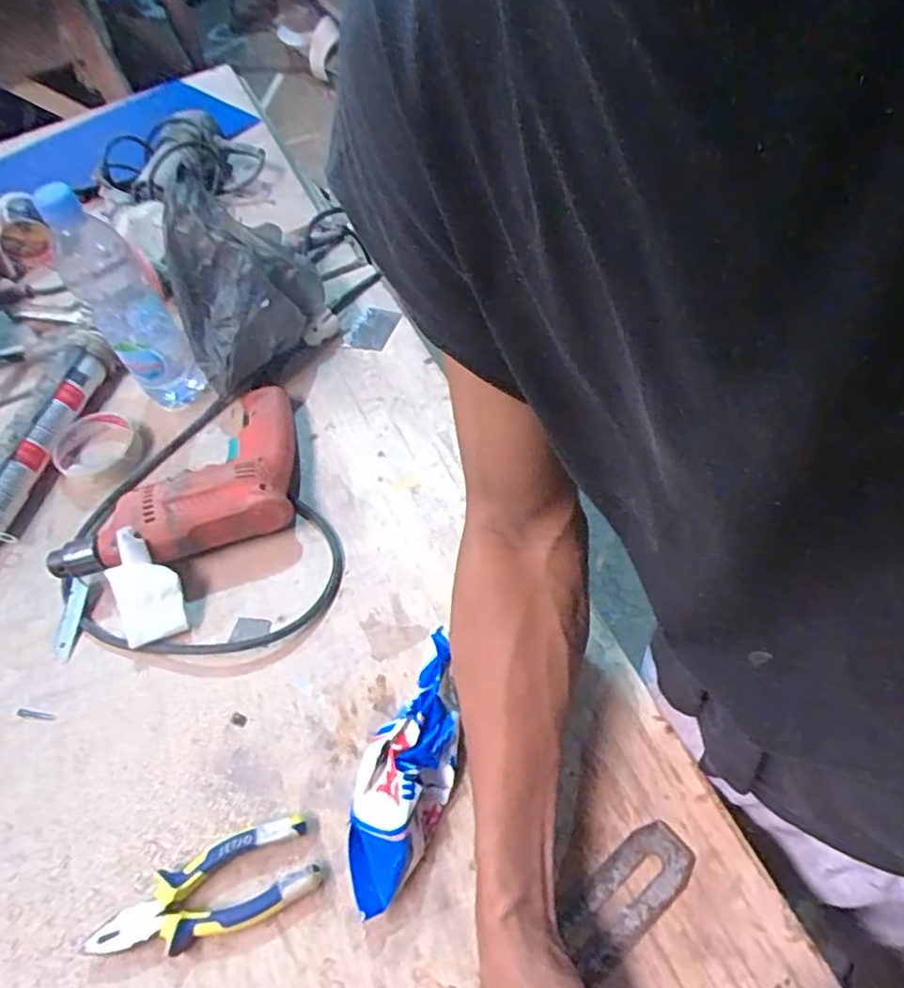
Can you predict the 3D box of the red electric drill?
[{"bbox_3d":[-0.258,-0.015,0.637,0.214,0.064,0.190,-12,55,1],"label":"red electric drill"}]

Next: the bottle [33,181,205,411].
[{"bbox_3d":[-0.314,-0.183,0.636,0.064,0.240,0.060,-35,58,-14],"label":"bottle"}]

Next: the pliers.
[{"bbox_3d":[-0.172,0.275,0.456,0.152,0.024,0.056,-20,55,-5],"label":"pliers"}]

